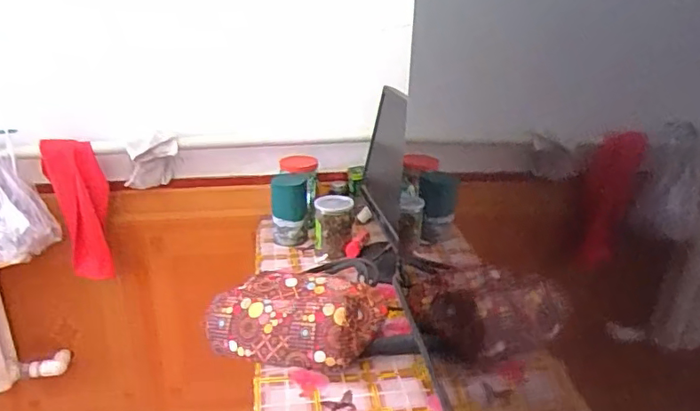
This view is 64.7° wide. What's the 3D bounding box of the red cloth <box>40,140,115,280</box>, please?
[{"bbox_3d":[-0.631,0.021,1.292,0.130,0.341,0.042,-7,24,-16],"label":"red cloth"}]

